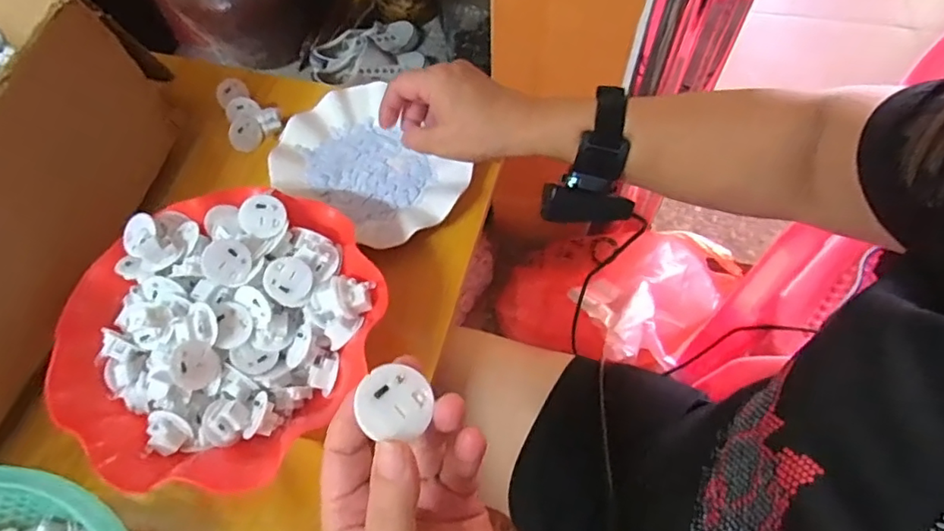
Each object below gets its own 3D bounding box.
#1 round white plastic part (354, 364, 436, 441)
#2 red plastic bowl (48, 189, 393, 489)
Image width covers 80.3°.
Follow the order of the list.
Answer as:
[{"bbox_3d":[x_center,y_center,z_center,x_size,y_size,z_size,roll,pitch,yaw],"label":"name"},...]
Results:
[{"bbox_3d":[-0.032,0.057,0.237,0.030,0.008,0.029,-1,62,2],"label":"round white plastic part"},{"bbox_3d":[-0.179,0.042,0.412,0.211,0.061,0.226,35,68,19],"label":"red plastic bowl"}]

